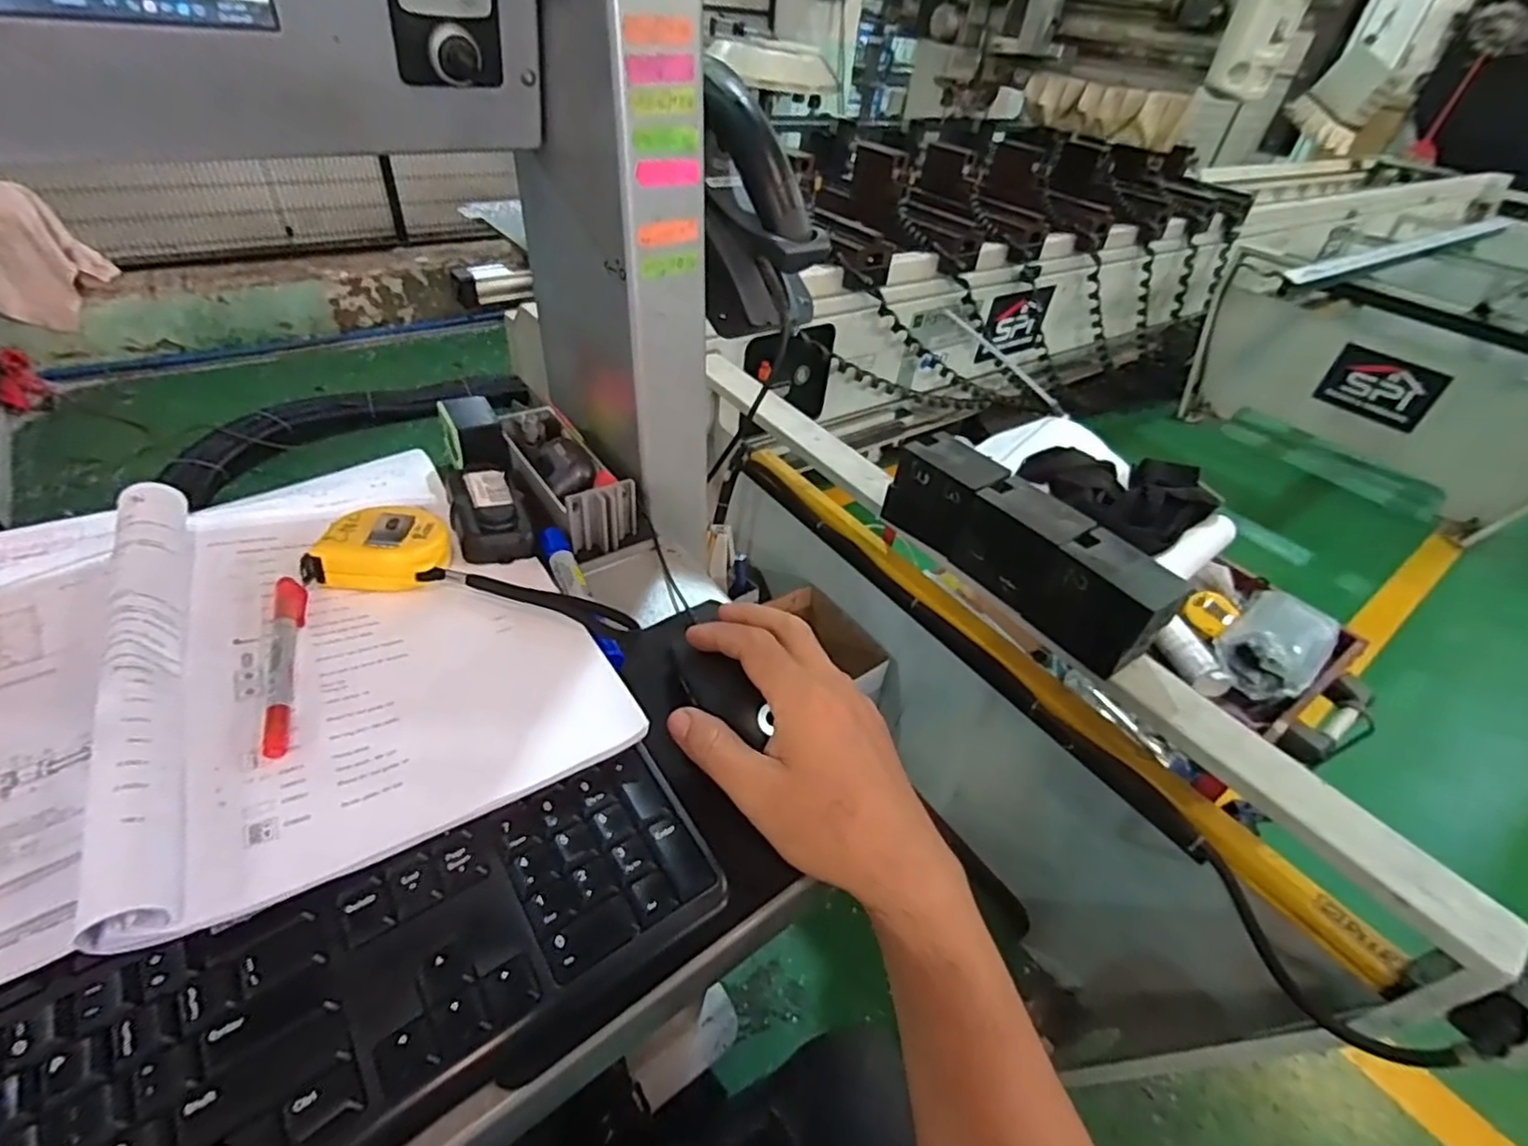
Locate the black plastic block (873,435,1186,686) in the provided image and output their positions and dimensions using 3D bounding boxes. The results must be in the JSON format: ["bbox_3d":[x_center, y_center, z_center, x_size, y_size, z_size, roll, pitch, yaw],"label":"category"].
[{"bbox_3d":[0.358,-0.044,0.949,0.100,0.137,0.426,-24,50,-31],"label":"black plastic block"}]

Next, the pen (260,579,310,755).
[{"bbox_3d":[-0.250,0.042,0.347,0.013,0.008,0.129,-12,44,-21],"label":"pen"}]

